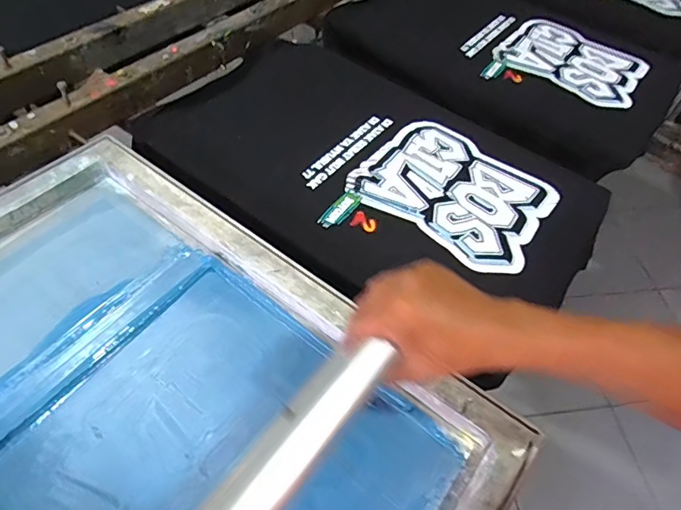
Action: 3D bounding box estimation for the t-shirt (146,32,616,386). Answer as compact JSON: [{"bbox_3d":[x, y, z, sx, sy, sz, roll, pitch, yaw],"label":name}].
[{"bbox_3d":[0.037,-0.140,0.771,0.664,0.045,0.443,34,53,22],"label":"t-shirt"}]

